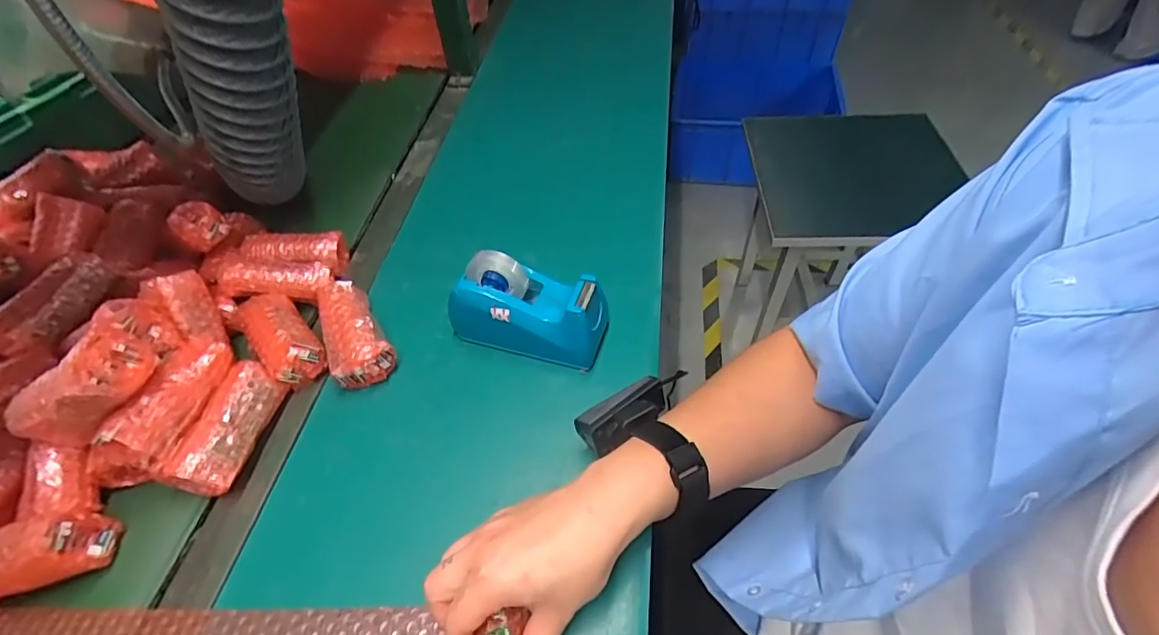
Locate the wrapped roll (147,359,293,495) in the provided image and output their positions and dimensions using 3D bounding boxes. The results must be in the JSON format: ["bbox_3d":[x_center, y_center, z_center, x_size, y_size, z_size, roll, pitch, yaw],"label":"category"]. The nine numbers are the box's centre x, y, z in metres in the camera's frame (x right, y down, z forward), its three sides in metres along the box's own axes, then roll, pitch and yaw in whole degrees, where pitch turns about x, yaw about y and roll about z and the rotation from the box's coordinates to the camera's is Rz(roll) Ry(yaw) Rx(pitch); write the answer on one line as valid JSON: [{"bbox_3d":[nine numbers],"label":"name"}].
[{"bbox_3d":[-0.280,0.091,0.428,0.044,0.046,0.104,9,51,10],"label":"wrapped roll"}]

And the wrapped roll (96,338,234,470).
[{"bbox_3d":[-0.314,0.060,0.403,0.041,0.036,0.097,10,52,11],"label":"wrapped roll"}]

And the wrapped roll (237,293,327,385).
[{"bbox_3d":[-0.274,0.019,0.485,0.049,0.040,0.098,-33,56,-23],"label":"wrapped roll"}]

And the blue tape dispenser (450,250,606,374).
[{"bbox_3d":[-0.050,-0.007,0.471,0.146,0.089,0.051,9,51,9],"label":"blue tape dispenser"}]

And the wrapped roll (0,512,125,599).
[{"bbox_3d":[-0.390,0.169,0.367,0.097,0.052,0.044,-11,51,-7],"label":"wrapped roll"}]

